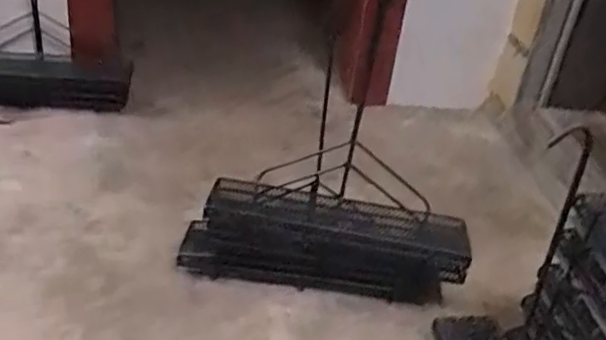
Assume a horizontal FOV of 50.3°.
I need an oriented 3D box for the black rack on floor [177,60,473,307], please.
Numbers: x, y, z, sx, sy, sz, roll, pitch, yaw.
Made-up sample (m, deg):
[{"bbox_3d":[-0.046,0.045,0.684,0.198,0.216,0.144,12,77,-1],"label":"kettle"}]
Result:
[{"bbox_3d":[0.057,0.118,1.532,0.658,0.323,0.190,9,31,4],"label":"black rack on floor"}]

